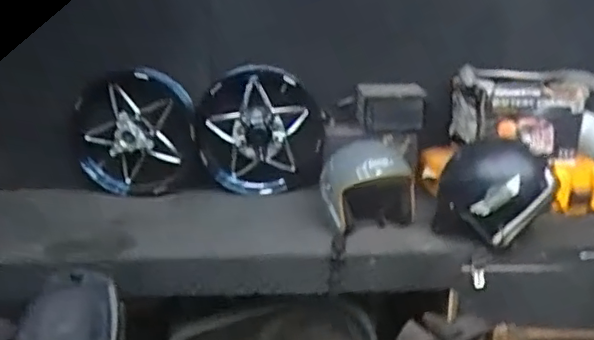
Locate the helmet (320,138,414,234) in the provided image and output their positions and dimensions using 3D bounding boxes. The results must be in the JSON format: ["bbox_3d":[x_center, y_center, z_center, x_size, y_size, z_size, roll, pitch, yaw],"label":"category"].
[{"bbox_3d":[0.189,0.030,1.693,0.232,0.190,0.241,0,16,2],"label":"helmet"}]

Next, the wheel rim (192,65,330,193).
[{"bbox_3d":[-0.111,-0.125,1.947,0.399,0.394,0.140,-2,16,-5],"label":"wheel rim"}]

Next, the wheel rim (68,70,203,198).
[{"bbox_3d":[-0.498,-0.103,1.890,0.355,0.391,0.125,-5,17,-17],"label":"wheel rim"}]

